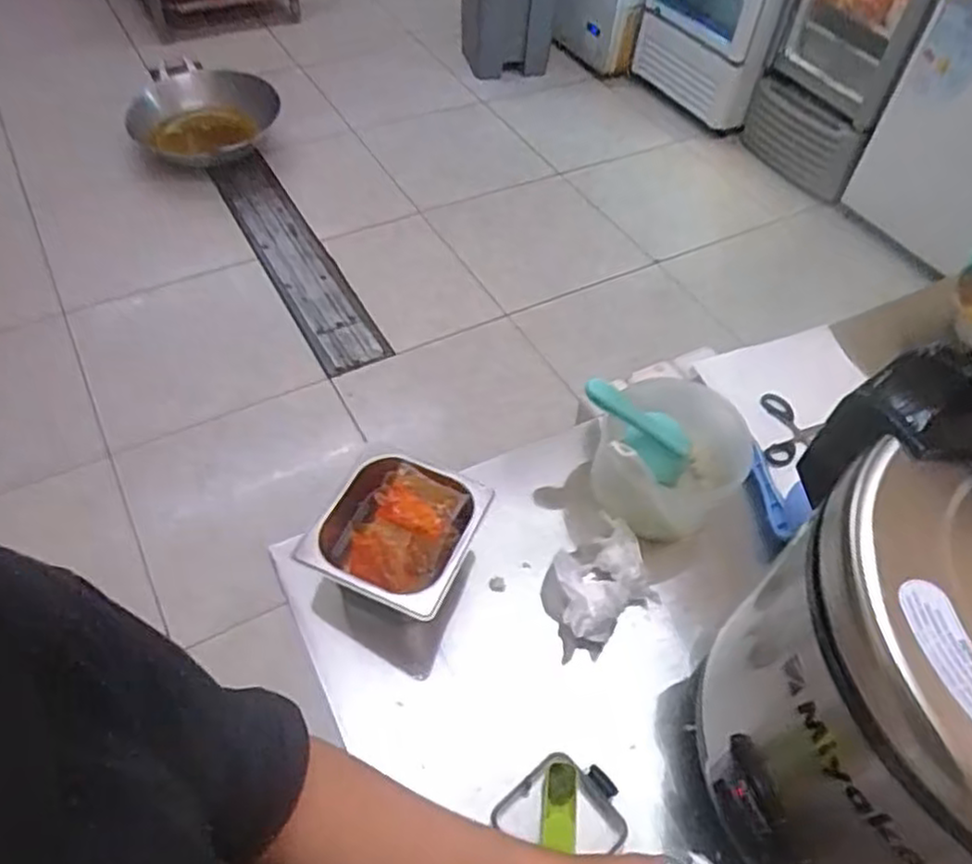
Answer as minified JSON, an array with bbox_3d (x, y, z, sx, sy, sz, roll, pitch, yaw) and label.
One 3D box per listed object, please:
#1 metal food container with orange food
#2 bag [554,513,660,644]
[{"bbox_3d":[-0.100,0.135,0.807,0.160,0.119,0.180,19,52,11],"label":"metal food container with orange food"},{"bbox_3d":[0.133,0.165,0.830,0.128,0.054,0.122,-18,55,-18],"label":"bag"}]

